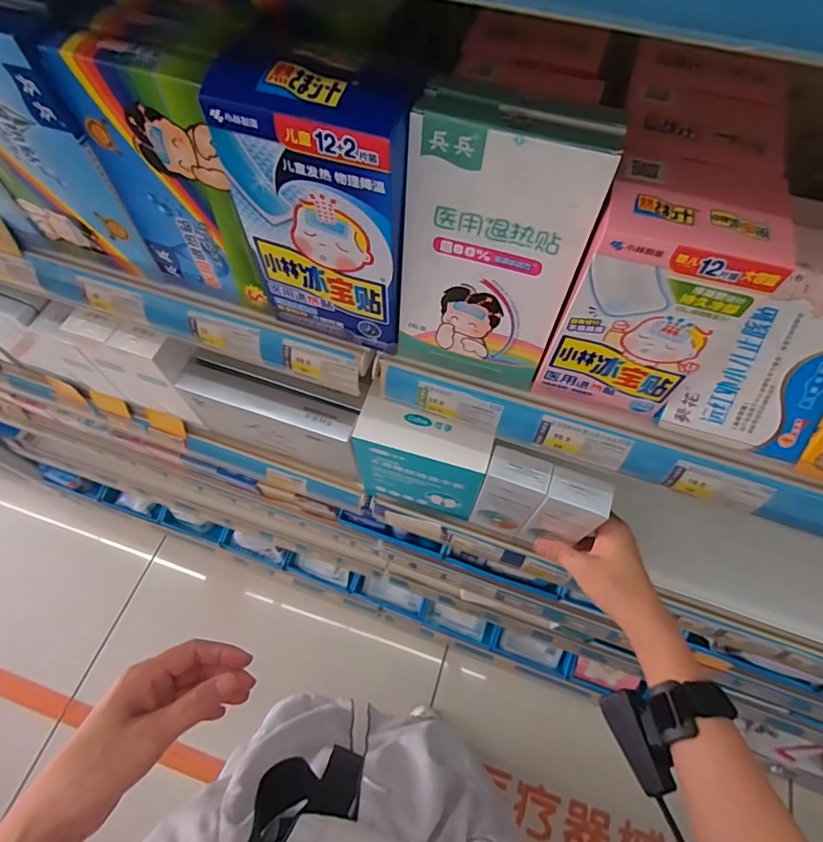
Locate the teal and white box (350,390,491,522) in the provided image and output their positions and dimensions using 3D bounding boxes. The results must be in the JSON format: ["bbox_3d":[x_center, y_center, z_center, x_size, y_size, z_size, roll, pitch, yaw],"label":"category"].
[{"bbox_3d":[0.009,0.043,0.479,0.119,0.132,0.044,17,64,8],"label":"teal and white box"}]

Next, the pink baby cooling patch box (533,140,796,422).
[{"bbox_3d":[0.140,-0.074,0.297,0.085,0.137,0.072,17,64,8],"label":"pink baby cooling patch box"}]

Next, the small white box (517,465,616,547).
[{"bbox_3d":[0.137,0.086,0.445,0.050,0.112,0.031,16,60,6],"label":"small white box"}]

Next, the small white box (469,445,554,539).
[{"bbox_3d":[0.092,0.072,0.464,0.052,0.128,0.036,20,64,9],"label":"small white box"}]

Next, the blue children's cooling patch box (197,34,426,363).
[{"bbox_3d":[-0.050,-0.127,0.307,0.103,0.168,0.050,18,64,8],"label":"blue children's cooling patch box"}]

